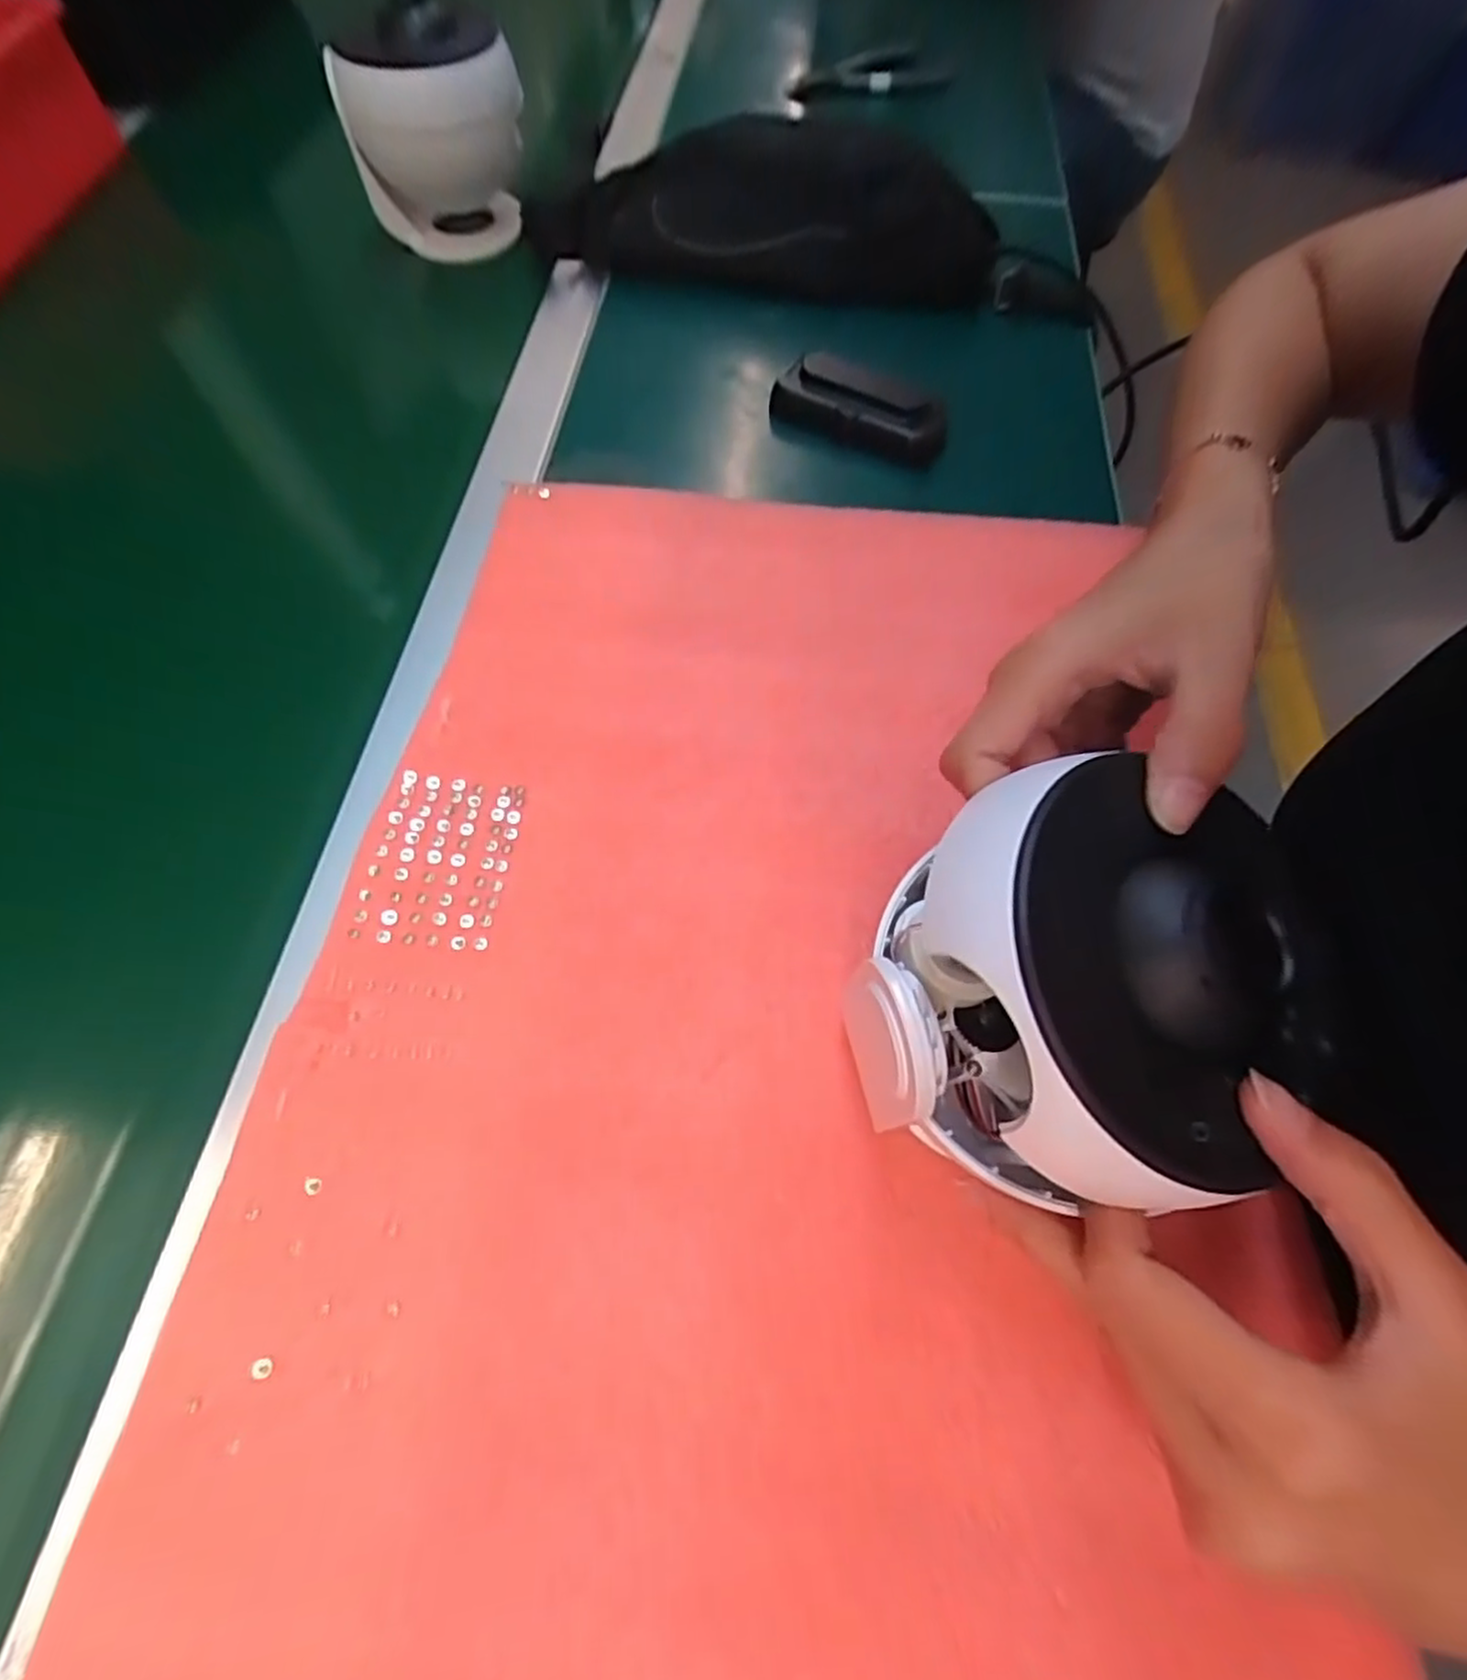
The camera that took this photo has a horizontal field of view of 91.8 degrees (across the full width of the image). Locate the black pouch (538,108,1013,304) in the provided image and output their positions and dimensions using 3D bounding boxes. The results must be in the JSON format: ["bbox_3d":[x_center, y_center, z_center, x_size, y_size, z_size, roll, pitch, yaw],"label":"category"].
[{"bbox_3d":[0.023,-0.464,0.510,0.334,0.059,0.151,8,65,1],"label":"black pouch"}]

